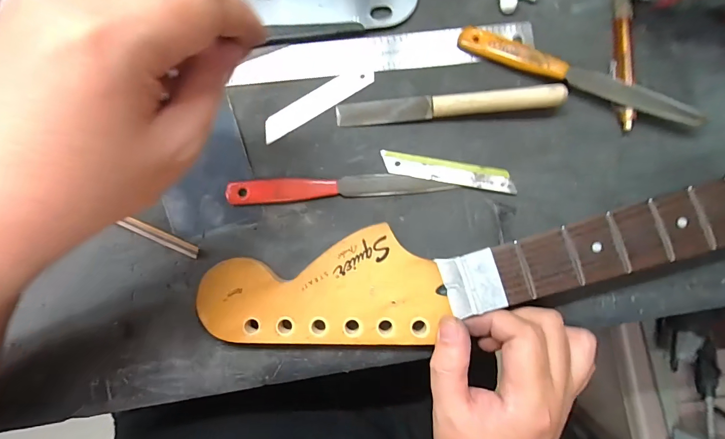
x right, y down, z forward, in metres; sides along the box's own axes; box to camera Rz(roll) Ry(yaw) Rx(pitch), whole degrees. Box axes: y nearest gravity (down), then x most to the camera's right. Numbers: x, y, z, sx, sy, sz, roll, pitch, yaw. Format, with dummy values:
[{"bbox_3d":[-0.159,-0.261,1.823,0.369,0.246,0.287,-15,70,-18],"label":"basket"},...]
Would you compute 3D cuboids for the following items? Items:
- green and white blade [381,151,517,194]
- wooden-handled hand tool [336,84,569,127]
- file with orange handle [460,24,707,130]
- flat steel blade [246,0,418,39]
[{"bbox_3d":[0.066,-0.037,0.276,0.102,0.004,0.018,10,85,2],"label":"green and white blade"},{"bbox_3d":[0.065,-0.088,0.273,0.167,0.020,0.018,-4,85,1],"label":"wooden-handled hand tool"},{"bbox_3d":[0.165,-0.112,0.276,0.183,0.018,0.023,22,86,3],"label":"file with orange handle"},{"bbox_3d":[-0.025,-0.177,0.289,0.141,0.010,0.053,-7,85,1],"label":"flat steel blade"}]

